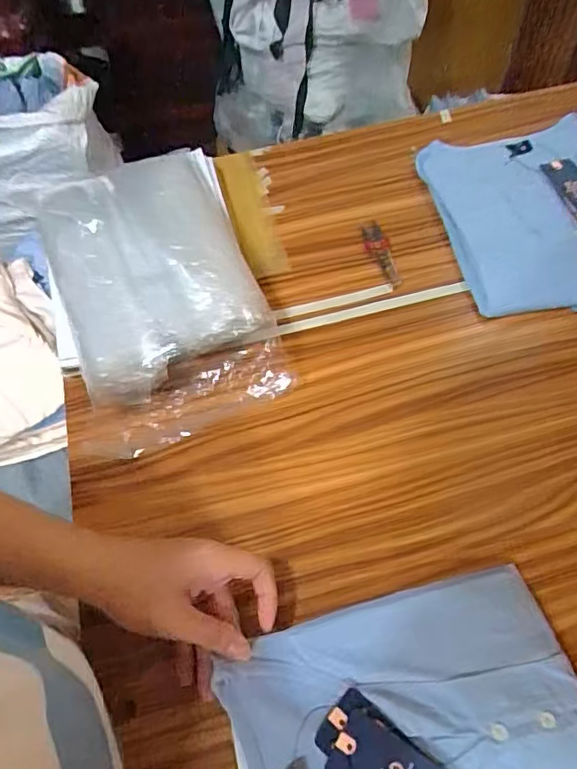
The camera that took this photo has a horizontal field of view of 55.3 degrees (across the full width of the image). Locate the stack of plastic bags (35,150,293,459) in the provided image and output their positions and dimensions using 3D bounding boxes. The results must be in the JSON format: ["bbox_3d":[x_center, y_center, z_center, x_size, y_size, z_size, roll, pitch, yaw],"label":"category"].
[{"bbox_3d":[-0.139,-0.108,0.570,0.203,0.095,0.329,-16,61,-6],"label":"stack of plastic bags"}]

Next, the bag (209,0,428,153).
[{"bbox_3d":[0.048,-0.883,1.332,0.496,0.452,0.323,-11,60,-4],"label":"bag"}]

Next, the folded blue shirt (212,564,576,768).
[{"bbox_3d":[0.093,0.255,0.380,0.250,0.034,0.203,-14,61,-5],"label":"folded blue shirt"}]

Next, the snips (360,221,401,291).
[{"bbox_3d":[0.105,-0.148,0.629,0.028,0.004,0.093,-10,61,-2],"label":"snips"}]

